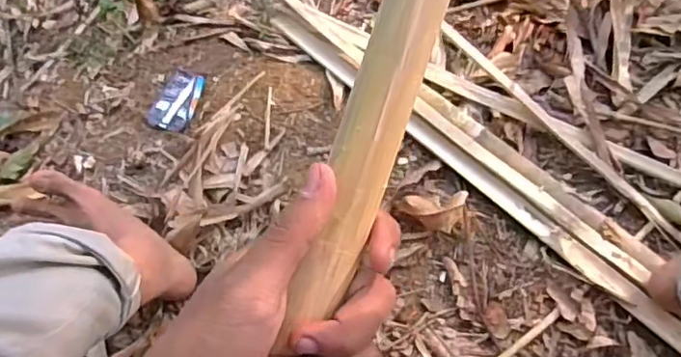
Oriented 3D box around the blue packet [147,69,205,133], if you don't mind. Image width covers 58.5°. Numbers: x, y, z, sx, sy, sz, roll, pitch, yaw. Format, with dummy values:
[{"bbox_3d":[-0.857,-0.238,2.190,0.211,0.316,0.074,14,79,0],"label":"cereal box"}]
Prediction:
[{"bbox_3d":[-0.226,-0.114,0.847,0.062,0.018,0.105,13,63,10],"label":"blue packet"}]

